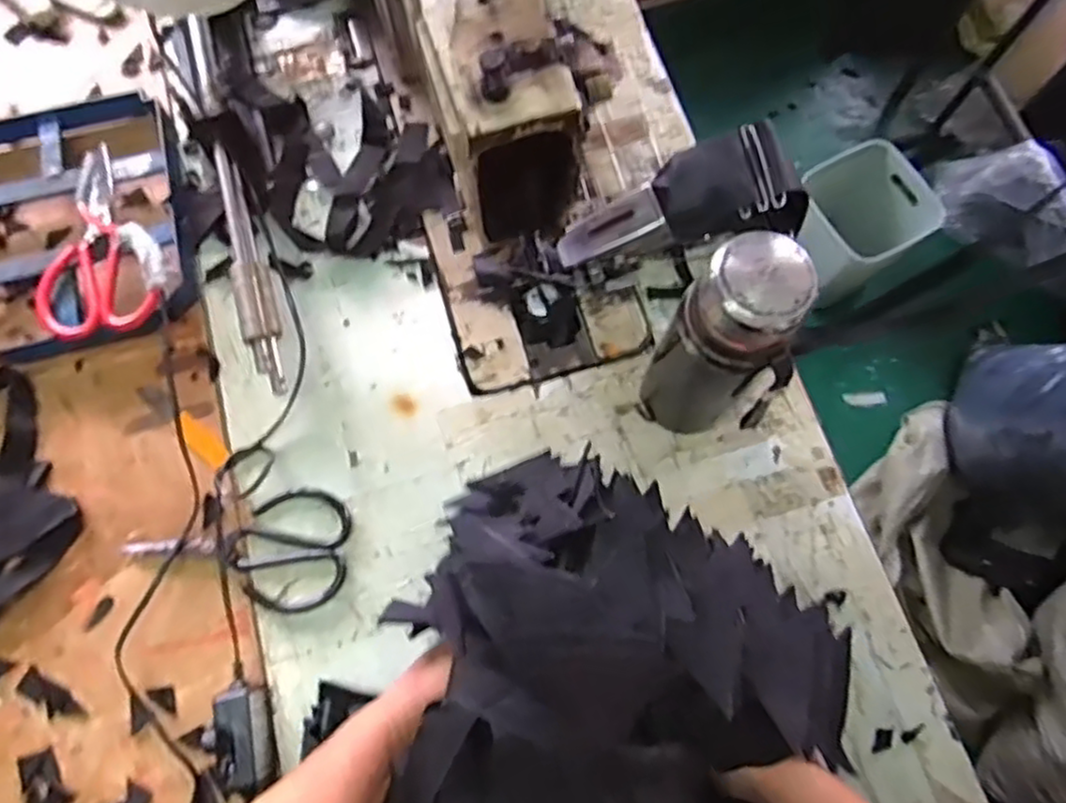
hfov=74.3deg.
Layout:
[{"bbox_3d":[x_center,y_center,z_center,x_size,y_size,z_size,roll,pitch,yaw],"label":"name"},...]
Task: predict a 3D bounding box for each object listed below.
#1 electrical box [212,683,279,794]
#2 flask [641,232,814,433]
[{"bbox_3d":[-0.217,0.254,0.534,0.029,0.042,0.075,-16,74,-5],"label":"electrical box"},{"bbox_3d":[0.141,-0.035,0.539,0.083,0.227,0.072,26,75,7],"label":"flask"}]

